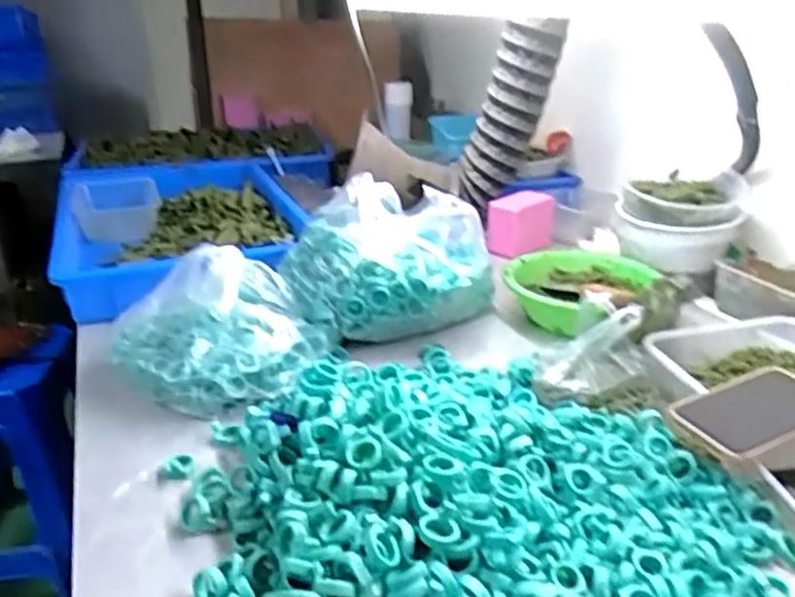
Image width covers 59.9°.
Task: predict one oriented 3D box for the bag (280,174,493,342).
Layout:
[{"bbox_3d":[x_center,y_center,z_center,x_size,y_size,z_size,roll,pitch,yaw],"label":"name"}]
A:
[{"bbox_3d":[-0.015,-0.041,0.847,0.248,0.177,0.156,1,25,9],"label":"bag"}]

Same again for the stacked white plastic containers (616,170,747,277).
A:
[{"bbox_3d":[0.392,-0.115,0.962,0.165,0.091,0.124,6,26,19],"label":"stacked white plastic containers"}]

